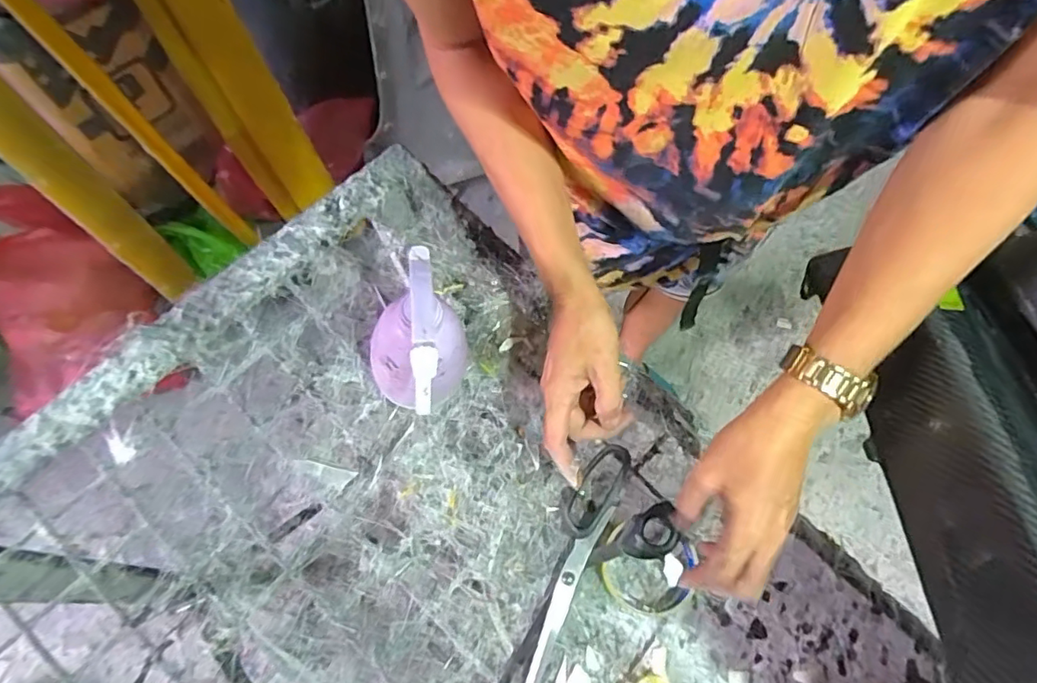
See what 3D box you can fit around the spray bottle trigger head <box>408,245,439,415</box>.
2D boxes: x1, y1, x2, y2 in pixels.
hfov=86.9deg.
[{"bbox_3d":[-0.061,-0.012,0.359,0.019,0.066,0.100,-2,68,-4],"label":"spray bottle trigger head"}]

